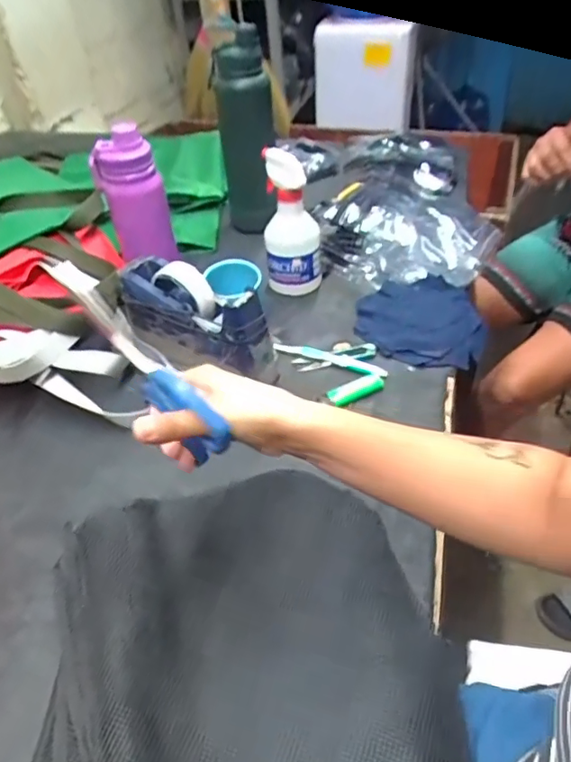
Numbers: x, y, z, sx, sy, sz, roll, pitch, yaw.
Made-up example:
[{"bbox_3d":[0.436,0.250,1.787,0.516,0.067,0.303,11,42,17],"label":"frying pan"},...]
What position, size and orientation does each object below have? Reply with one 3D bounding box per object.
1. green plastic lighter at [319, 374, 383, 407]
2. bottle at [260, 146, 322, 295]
[{"bbox_3d":[0.079,0.010,0.624,0.077,0.011,0.022,-20,44,-16],"label":"green plastic lighter"},{"bbox_3d":[0.009,-0.215,0.753,0.077,0.188,0.070,-4,41,2],"label":"bottle"}]

